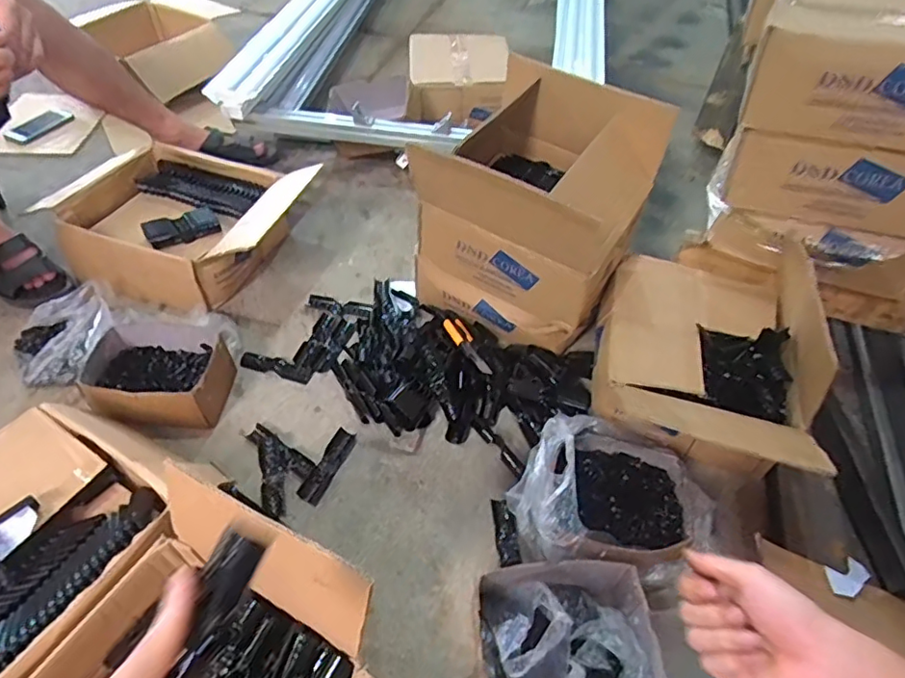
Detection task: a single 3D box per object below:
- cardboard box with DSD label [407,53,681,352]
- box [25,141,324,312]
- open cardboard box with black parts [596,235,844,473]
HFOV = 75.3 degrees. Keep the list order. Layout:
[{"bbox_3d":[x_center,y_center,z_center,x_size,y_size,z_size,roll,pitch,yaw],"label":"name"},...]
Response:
[{"bbox_3d":[0.134,-0.215,1.008,0.330,0.334,0.334,24,51,17],"label":"cardboard box with DSD label"},{"bbox_3d":[-0.531,-0.238,1.167,0.482,0.168,0.348,18,51,13],"label":"box"},{"bbox_3d":[0.391,0.020,0.935,0.286,0.213,0.438,12,50,8],"label":"open cardboard box with black parts"}]

